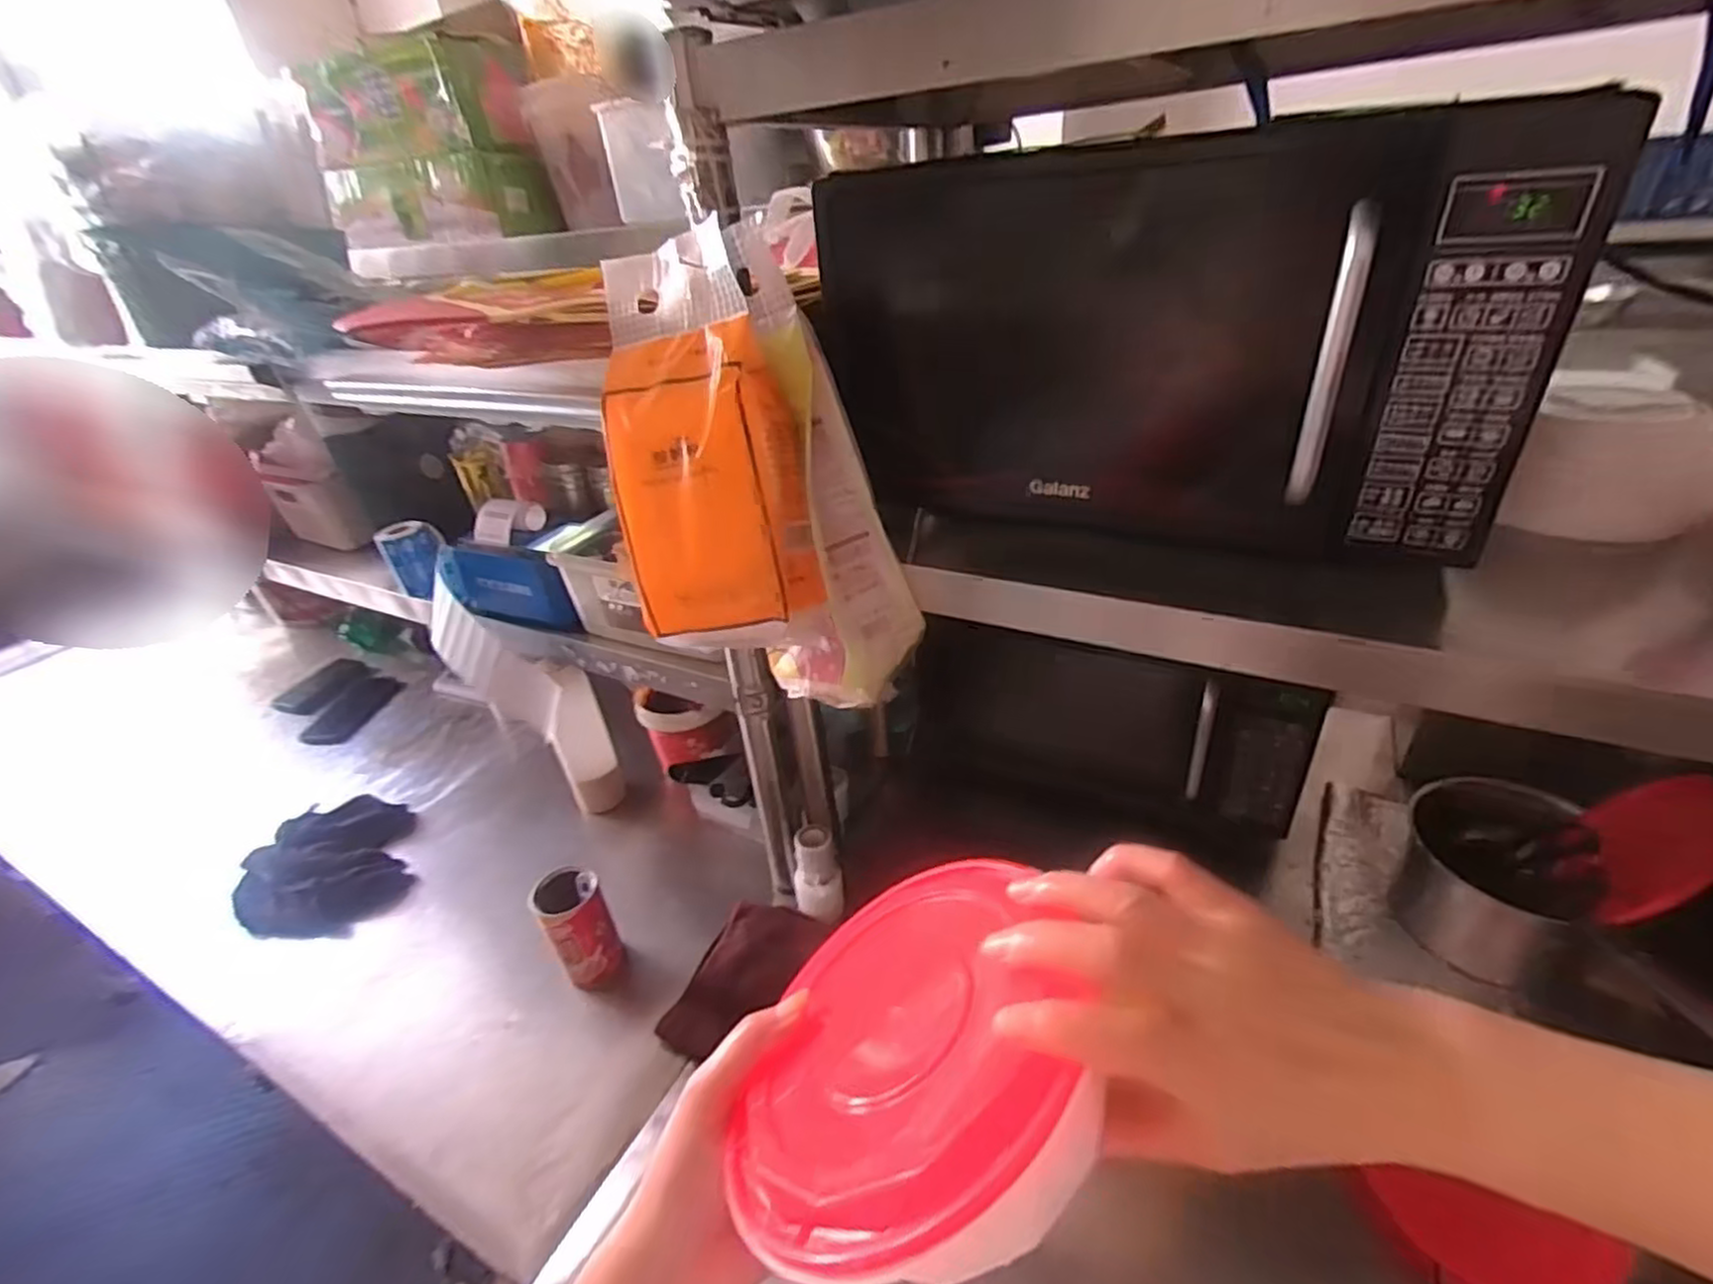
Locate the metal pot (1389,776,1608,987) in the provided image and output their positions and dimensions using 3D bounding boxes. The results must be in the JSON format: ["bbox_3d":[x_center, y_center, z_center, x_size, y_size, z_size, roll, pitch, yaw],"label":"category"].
[{"bbox_3d":[0.608,0.227,0.714,0.136,0.124,0.144,20,41,35],"label":"metal pot"}]

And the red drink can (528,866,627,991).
[{"bbox_3d":[-0.288,0.294,0.764,0.061,0.124,0.063,-29,39,-32],"label":"red drink can"}]

